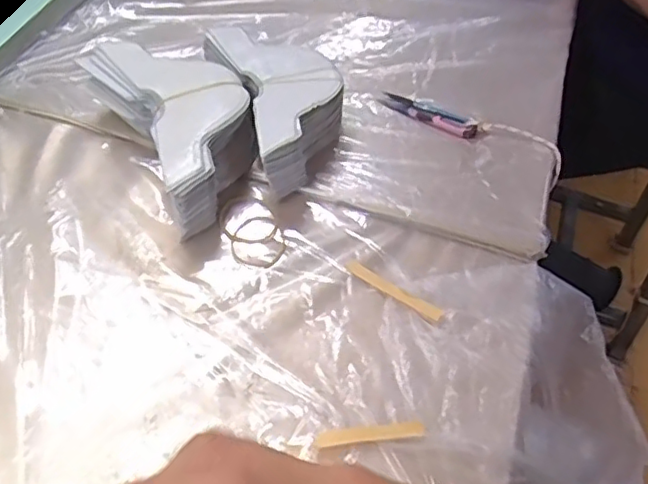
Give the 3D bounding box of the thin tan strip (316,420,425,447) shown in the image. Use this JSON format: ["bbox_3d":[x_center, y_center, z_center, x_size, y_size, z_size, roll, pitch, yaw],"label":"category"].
[{"bbox_3d":[0.031,0.127,0.406,0.071,0.004,0.012,-5,40,-8],"label":"thin tan strip"}]

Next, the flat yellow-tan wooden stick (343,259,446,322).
[{"bbox_3d":[0.054,0.036,0.474,0.082,0.004,0.013,30,57,18],"label":"flat yellow-tan wooden stick"}]

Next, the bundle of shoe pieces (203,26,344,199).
[{"bbox_3d":[-0.034,-0.125,0.553,0.099,0.059,0.172,-16,55,-15],"label":"bundle of shoe pieces"}]

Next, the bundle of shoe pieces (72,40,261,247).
[{"bbox_3d":[-0.117,-0.100,0.525,0.102,0.062,0.182,-28,59,-22],"label":"bundle of shoe pieces"}]

